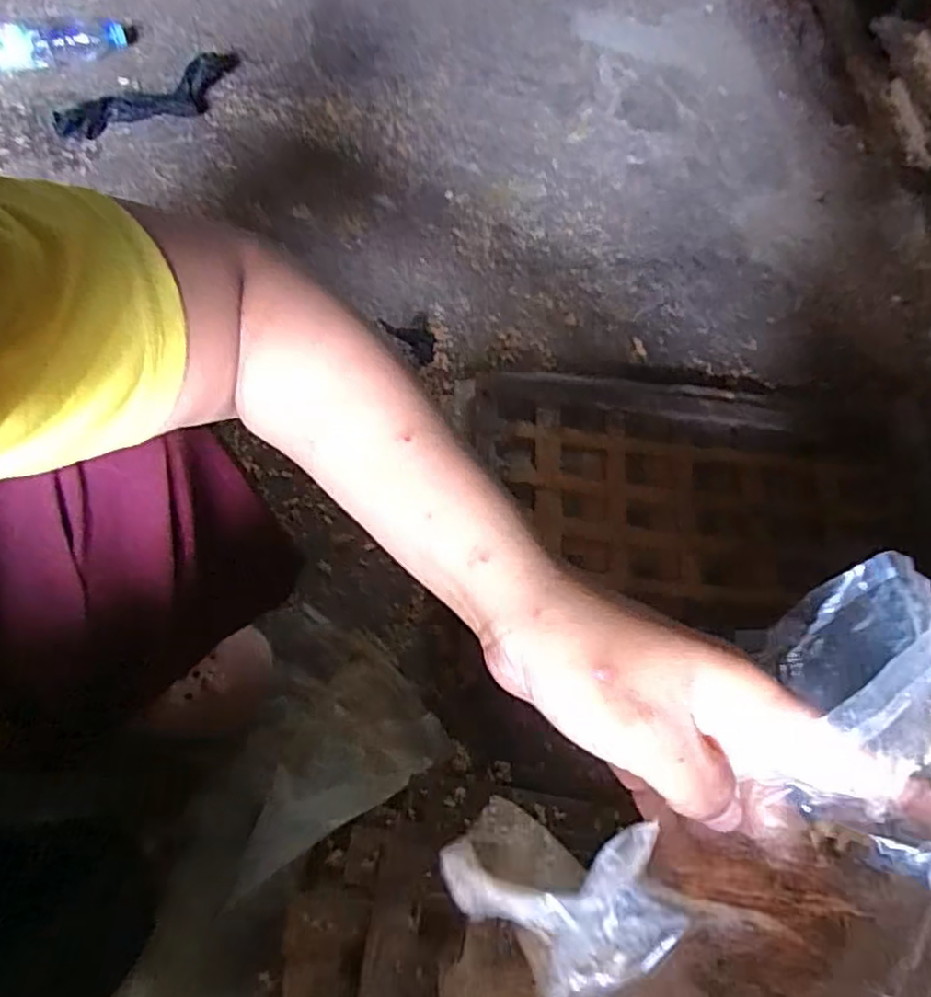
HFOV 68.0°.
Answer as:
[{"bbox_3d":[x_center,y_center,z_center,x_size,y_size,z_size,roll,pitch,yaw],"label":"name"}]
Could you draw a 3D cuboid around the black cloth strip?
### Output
[{"bbox_3d":[-0.497,-0.654,1.122,0.331,0.034,0.121,-31,70,-24],"label":"black cloth strip"}]

